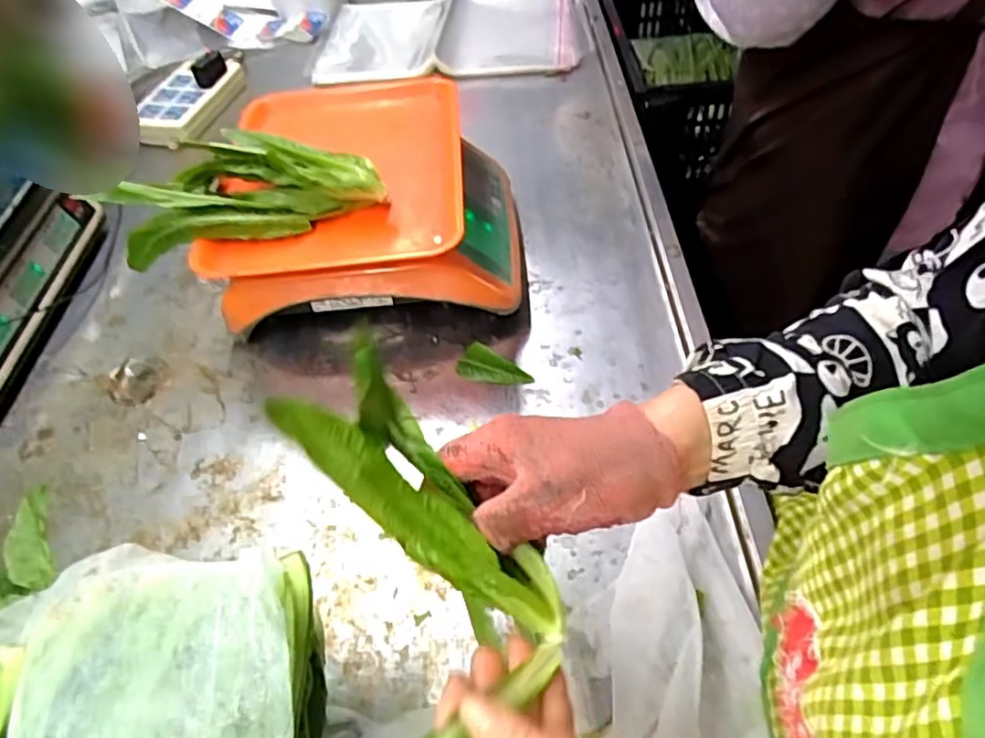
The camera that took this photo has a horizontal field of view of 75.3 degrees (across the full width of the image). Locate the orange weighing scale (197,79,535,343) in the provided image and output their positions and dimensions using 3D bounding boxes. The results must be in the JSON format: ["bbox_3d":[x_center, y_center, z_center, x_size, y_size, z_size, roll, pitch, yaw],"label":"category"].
[{"bbox_3d":[-0.116,-0.159,0.661,0.283,0.125,0.280,-5,51,2],"label":"orange weighing scale"}]

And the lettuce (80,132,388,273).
[{"bbox_3d":[-0.219,-0.161,0.567,0.237,0.059,0.103,-12,51,-4],"label":"lettuce"}]

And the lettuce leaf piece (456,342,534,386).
[{"bbox_3d":[0.001,0.000,0.591,0.069,0.019,0.028,22,56,22],"label":"lettuce leaf piece"}]

